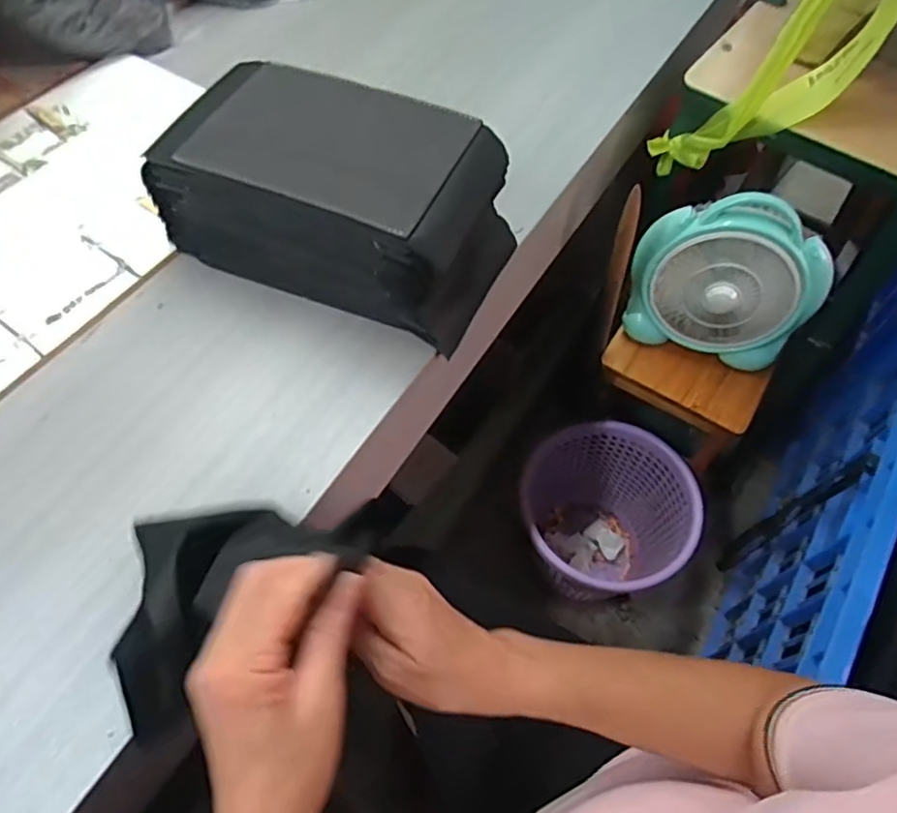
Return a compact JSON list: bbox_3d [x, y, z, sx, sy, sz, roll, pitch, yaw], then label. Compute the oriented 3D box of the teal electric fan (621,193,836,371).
[{"bbox_3d":[0.367,-0.165,0.866,0.233,0.210,0.091,15,61,8],"label":"teal electric fan"}]

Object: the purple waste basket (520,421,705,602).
[{"bbox_3d":[0.254,0.212,1.126,0.265,0.302,0.268,2,60,0],"label":"purple waste basket"}]

